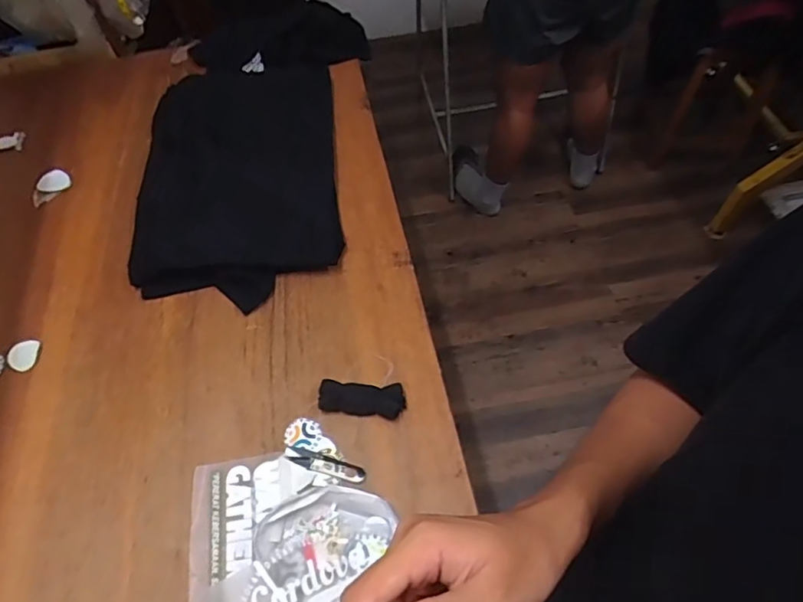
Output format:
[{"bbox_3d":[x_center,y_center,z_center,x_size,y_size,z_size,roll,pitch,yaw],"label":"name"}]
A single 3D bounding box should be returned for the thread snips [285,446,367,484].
[{"bbox_3d":[-0.111,0.238,0.798,0.121,0.014,0.029,14,60,10],"label":"thread snips"}]

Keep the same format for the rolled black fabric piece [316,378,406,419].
[{"bbox_3d":[-0.061,0.150,0.841,0.129,0.026,0.048,3,59,4],"label":"rolled black fabric piece"}]

